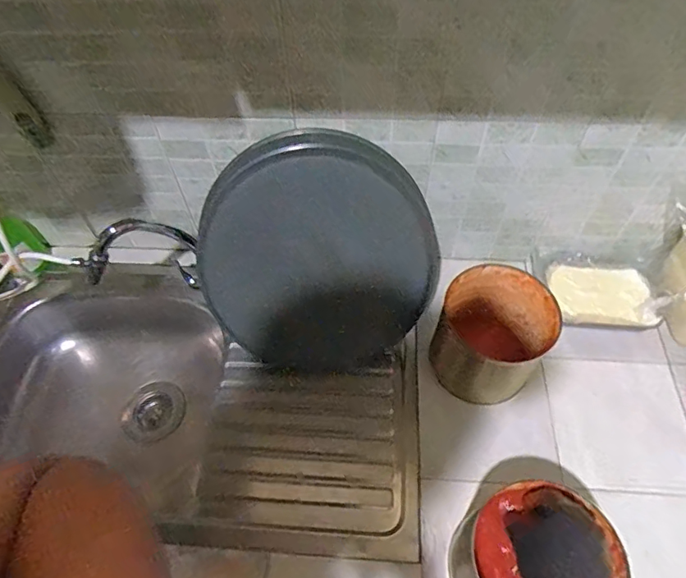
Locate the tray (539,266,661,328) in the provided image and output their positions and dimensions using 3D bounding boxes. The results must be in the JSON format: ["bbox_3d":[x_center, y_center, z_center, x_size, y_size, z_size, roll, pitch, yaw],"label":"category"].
[{"bbox_3d":[0.426,0.006,0.812,0.164,0.048,0.115,1,57,2],"label":"tray"}]

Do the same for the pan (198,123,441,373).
[{"bbox_3d":[-0.034,-0.051,0.754,0.349,0.363,0.051,16,22,-6],"label":"pan"}]

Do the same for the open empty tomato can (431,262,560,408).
[{"bbox_3d":[0.225,0.066,0.744,0.156,0.137,0.152,-1,57,1],"label":"open empty tomato can"}]

